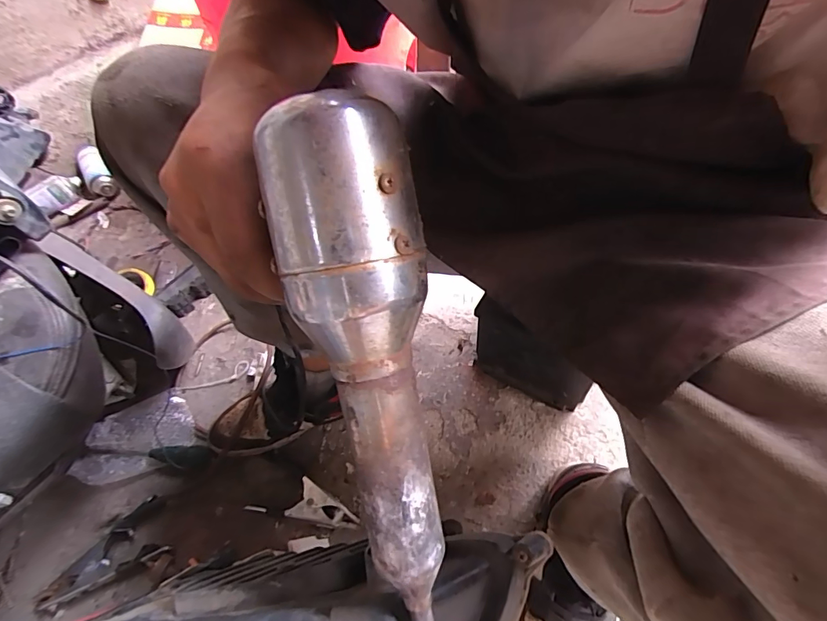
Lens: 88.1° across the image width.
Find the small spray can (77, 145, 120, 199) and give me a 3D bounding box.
[{"bbox_3d":[-0.723,-0.320,0.974,0.055,0.050,0.143,-30,72,-15],"label":"small spray can"}]

